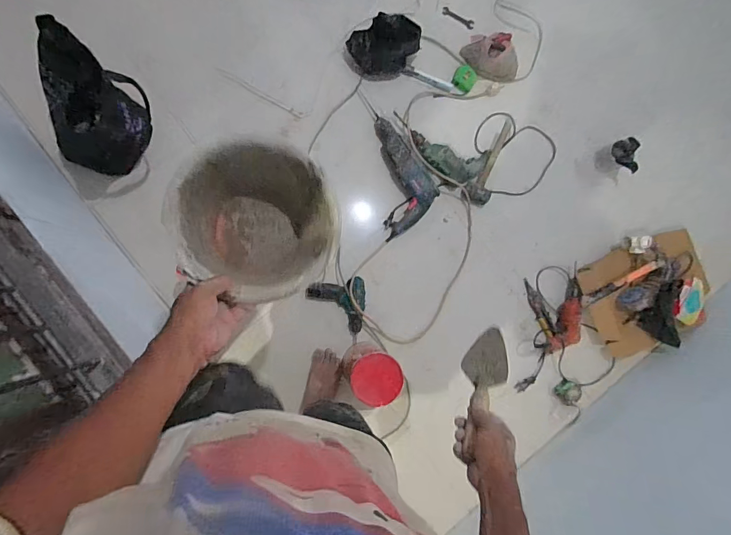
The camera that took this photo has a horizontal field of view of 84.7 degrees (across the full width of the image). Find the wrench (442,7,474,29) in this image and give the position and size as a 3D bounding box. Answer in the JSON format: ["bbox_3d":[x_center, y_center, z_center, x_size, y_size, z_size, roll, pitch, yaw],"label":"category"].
[{"bbox_3d":[0.345,-0.927,1.484,0.128,0.010,0.032,29,85,-4],"label":"wrench"}]

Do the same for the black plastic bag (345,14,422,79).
[{"bbox_3d":[0.068,-0.772,1.392,0.209,0.110,0.181,-37,92,-7],"label":"black plastic bag"}]

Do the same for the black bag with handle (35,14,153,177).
[{"bbox_3d":[-0.778,-0.427,1.142,0.255,0.378,0.267,33,83,-4],"label":"black bag with handle"}]

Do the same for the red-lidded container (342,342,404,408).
[{"bbox_3d":[0.016,0.327,1.259,0.150,0.223,0.158,0,87,-6],"label":"red-lidded container"}]

